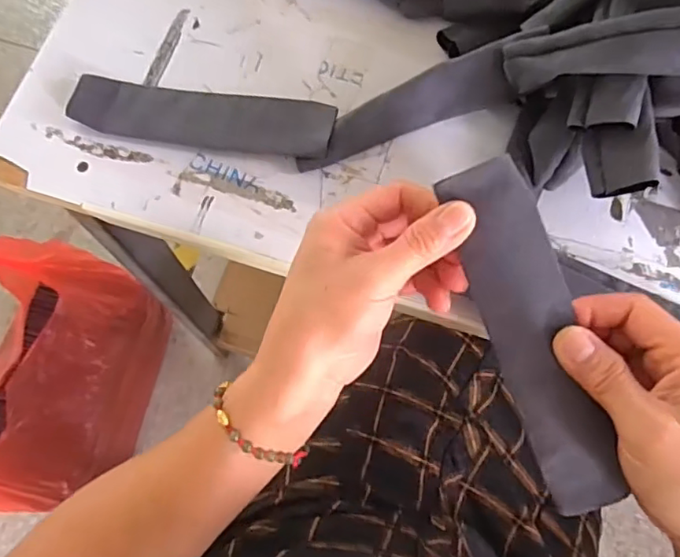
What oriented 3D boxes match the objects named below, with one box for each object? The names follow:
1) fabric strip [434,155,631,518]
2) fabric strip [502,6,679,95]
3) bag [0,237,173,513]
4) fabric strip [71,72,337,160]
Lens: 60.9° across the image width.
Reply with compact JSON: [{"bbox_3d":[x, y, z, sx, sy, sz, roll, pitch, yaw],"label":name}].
[{"bbox_3d":[0.099,0.032,0.295,0.044,0.006,0.183,-17,93,15],"label":"fabric strip"},{"bbox_3d":[0.180,-0.131,0.325,0.175,0.033,0.026,6,71,33],"label":"fabric strip"},{"bbox_3d":[-0.433,0.136,0.828,0.198,0.265,0.354,17,74,5],"label":"bag"},{"bbox_3d":[-0.096,-0.114,0.409,0.181,0.017,0.042,8,73,2],"label":"fabric strip"}]

